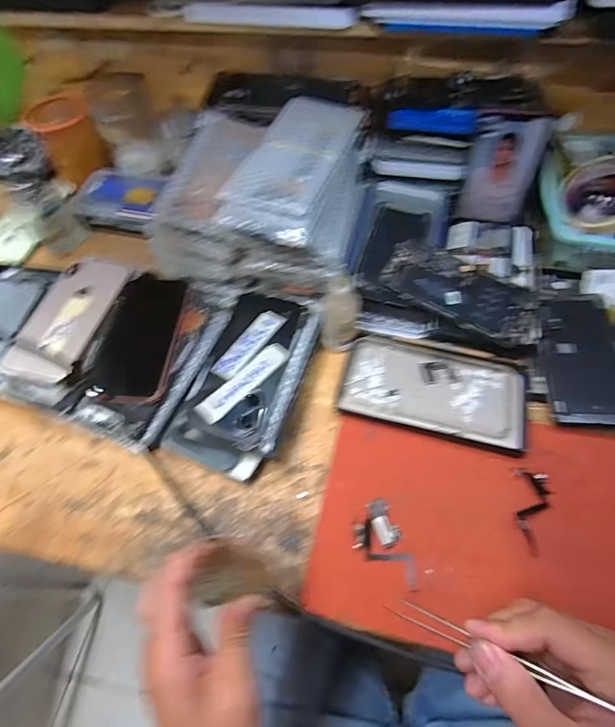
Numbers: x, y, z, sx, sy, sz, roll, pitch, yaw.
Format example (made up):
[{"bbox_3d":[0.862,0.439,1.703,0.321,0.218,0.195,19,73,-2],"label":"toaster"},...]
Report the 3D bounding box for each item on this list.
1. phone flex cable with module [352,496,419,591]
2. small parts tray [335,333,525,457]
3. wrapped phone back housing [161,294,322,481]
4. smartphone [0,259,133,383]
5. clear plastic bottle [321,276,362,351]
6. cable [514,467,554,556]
[{"bbox_3d":[0.062,0.151,0.360,0.038,0.008,0.071,-21,59,-9],"label":"phone flex cable with module"},{"bbox_3d":[0.127,0.026,0.441,0.176,0.020,0.096,13,60,11],"label":"small parts tray"},{"bbox_3d":[-0.061,0.008,0.431,0.108,0.034,0.187,15,60,12],"label":"wrapped phone back housing"},{"bbox_3d":[-0.259,-0.052,0.470,0.081,0.012,0.152,14,63,11],"label":"smartphone"},{"bbox_3d":[0.033,-0.048,0.448,0.038,0.092,0.032,6,59,9],"label":"clear plastic bottle"},{"bbox_3d":[0.190,0.124,0.373,0.033,0.005,0.072,21,56,13],"label":"cable"}]

